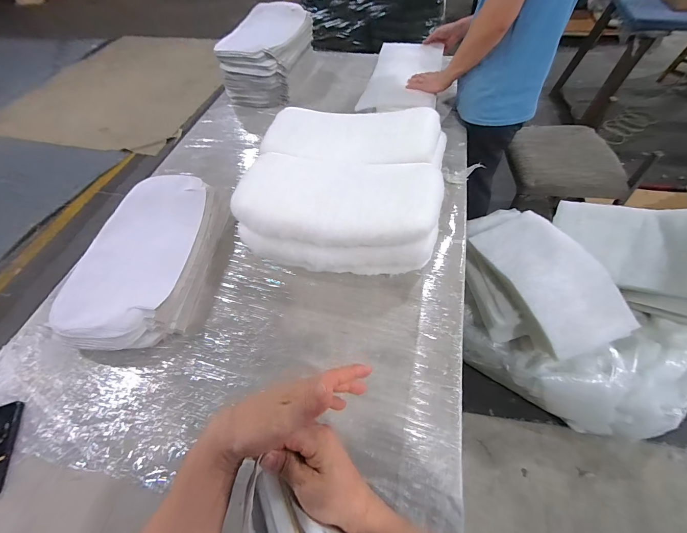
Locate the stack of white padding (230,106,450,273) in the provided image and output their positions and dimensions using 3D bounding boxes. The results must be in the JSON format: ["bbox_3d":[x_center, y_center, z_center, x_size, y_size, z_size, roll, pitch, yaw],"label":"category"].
[{"bbox_3d":[0.003,-0.202,0.768,0.438,0.154,0.418,6,56,9],"label":"stack of white padding"}]

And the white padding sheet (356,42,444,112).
[{"bbox_3d":[0.229,-0.729,1.174,0.261,0.033,0.462,9,57,11],"label":"white padding sheet"}]

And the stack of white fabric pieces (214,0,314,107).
[{"bbox_3d":[-0.297,-0.867,1.258,0.283,0.197,0.439,8,57,11],"label":"stack of white fabric pieces"}]

